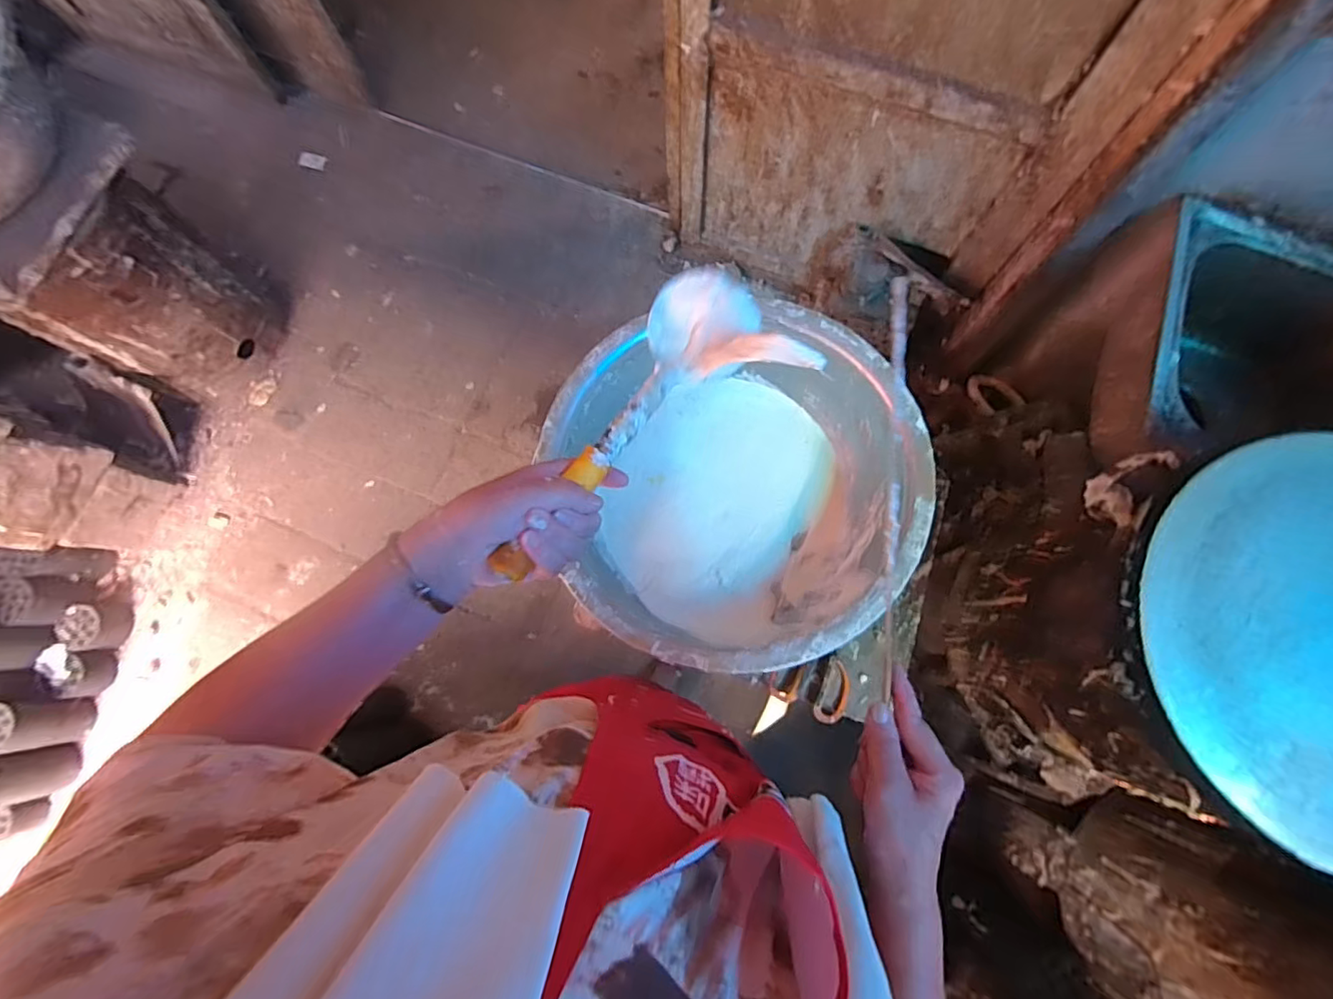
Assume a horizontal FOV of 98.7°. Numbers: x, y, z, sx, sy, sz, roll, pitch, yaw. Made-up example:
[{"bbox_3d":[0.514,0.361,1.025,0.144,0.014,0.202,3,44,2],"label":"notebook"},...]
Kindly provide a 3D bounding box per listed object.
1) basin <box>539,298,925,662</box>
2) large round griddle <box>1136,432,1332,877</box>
[{"bbox_3d":[0.099,-0.011,0.811,0.455,0.165,0.455,0,76,2],"label":"basin"},{"bbox_3d":[0.599,0.129,0.491,0.345,0.029,0.361,0,76,2],"label":"large round griddle"}]

